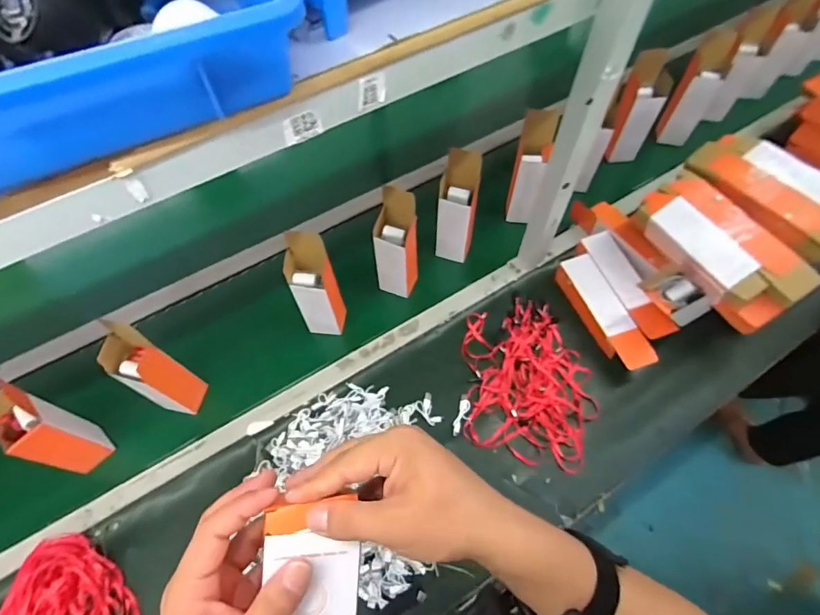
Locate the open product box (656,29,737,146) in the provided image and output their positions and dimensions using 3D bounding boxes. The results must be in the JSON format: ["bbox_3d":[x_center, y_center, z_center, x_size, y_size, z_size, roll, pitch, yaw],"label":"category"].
[{"bbox_3d":[0.658,-0.494,1.018,0.083,0.220,0.088,31,66,17],"label":"open product box"}]

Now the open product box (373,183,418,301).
[{"bbox_3d":[-0.024,-0.116,0.830,0.072,0.210,0.085,12,62,8],"label":"open product box"}]

